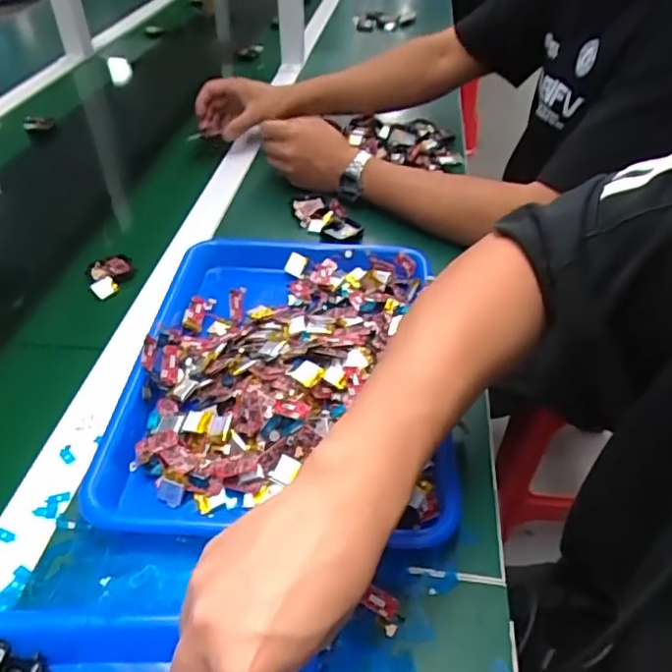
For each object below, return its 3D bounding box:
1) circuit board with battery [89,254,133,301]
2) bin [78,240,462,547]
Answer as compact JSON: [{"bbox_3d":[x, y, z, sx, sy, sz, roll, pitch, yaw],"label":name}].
[{"bbox_3d":[-0.237,-0.066,0.608,0.042,0.014,0.061,-14,45,-17],"label":"circuit board with battery"},{"bbox_3d":[-0.041,0.017,0.483,0.247,0.053,0.320,4,43,1],"label":"bin"}]

